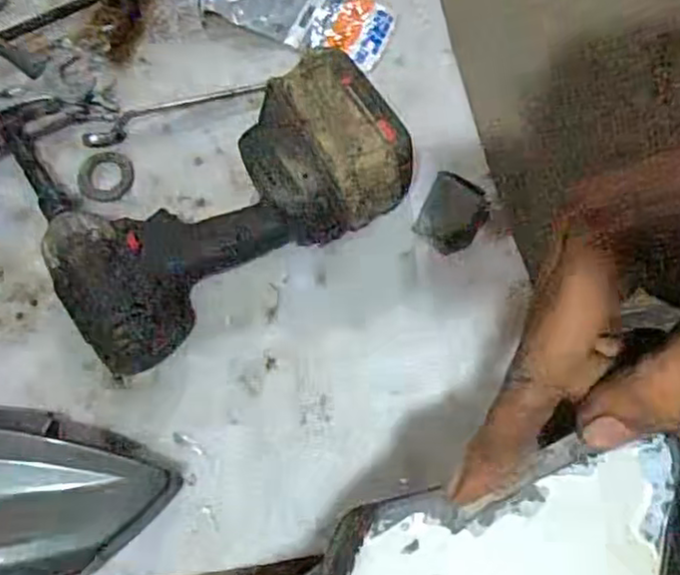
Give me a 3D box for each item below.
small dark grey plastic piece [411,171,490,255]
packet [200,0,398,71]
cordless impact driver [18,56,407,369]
[{"bbox_3d":[0.088,-0.057,0.515,0.047,0.006,0.063,25,68,10],"label":"small dark grey plastic piece"},{"bbox_3d":[-0.041,-0.255,0.603,0.180,0.012,0.077,23,67,9],"label":"packet"},{"bbox_3d":[-0.088,-0.078,0.503,0.265,0.083,0.181,-29,70,3],"label":"cordless impact driver"}]

